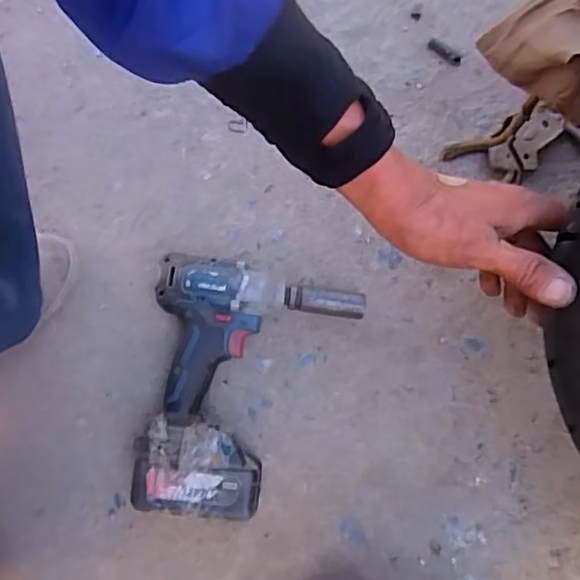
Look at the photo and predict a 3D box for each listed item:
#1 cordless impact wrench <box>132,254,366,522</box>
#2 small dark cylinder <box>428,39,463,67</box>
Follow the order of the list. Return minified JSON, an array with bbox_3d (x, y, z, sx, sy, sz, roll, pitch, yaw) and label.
[{"bbox_3d":[-0.036,0.093,0.572,0.204,0.072,0.240,6,78,-3],"label":"cordless impact wrench"},{"bbox_3d":[0.185,-0.283,0.693,0.047,0.006,0.016,38,78,4],"label":"small dark cylinder"}]

